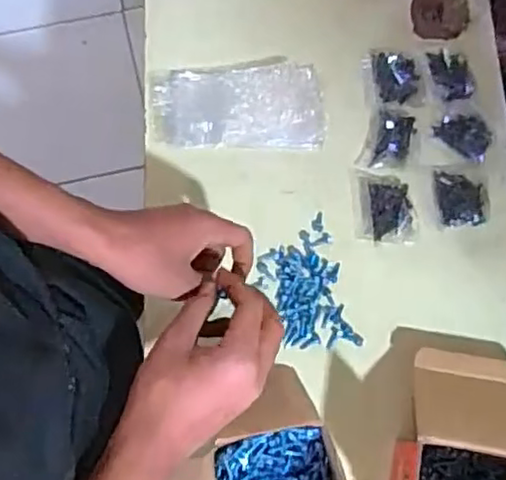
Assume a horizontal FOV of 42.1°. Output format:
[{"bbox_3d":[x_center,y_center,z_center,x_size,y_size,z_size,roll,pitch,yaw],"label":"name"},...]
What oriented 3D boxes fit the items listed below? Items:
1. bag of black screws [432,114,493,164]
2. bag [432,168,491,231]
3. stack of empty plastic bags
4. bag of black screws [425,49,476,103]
[{"bbox_3d":[0.230,-0.113,0.707,0.059,0.014,0.043,43,77,10],"label":"bag of black screws"},{"bbox_3d":[0.220,-0.045,0.690,0.054,0.025,0.066,2,74,-2],"label":"bag"},{"bbox_3d":[-0.016,-0.143,0.690,0.181,0.030,0.092,0,74,-2],"label":"stack of empty plastic bags"},{"bbox_3d":[0.221,-0.182,0.727,0.048,0.010,0.066,-8,75,-4],"label":"bag of black screws"}]

